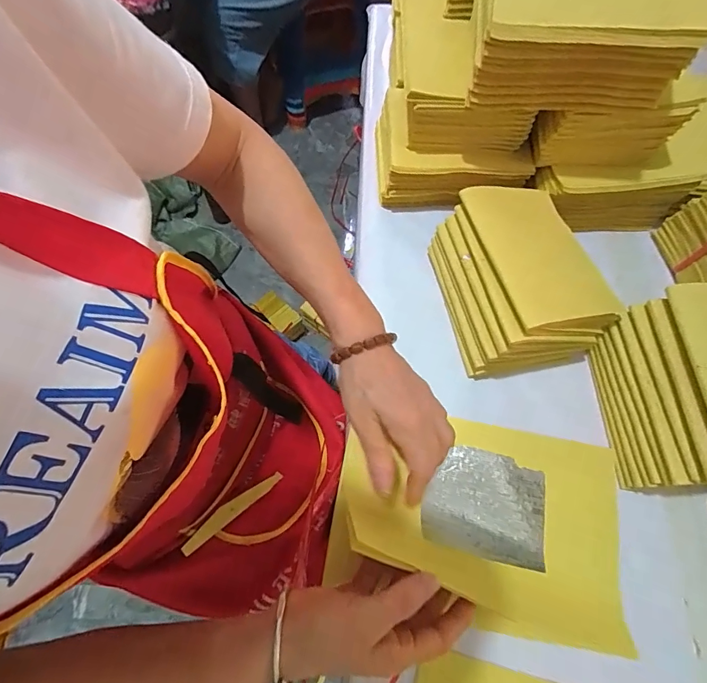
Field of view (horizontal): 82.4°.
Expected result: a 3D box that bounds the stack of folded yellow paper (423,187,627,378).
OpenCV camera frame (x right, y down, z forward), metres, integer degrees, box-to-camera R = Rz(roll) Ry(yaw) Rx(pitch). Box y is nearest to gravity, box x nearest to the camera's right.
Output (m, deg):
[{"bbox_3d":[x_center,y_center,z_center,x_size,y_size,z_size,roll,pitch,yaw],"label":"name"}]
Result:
[{"bbox_3d":[0.165,-0.067,0.404,0.132,0.088,0.170,-14,71,-8],"label":"stack of folded yellow paper"}]

